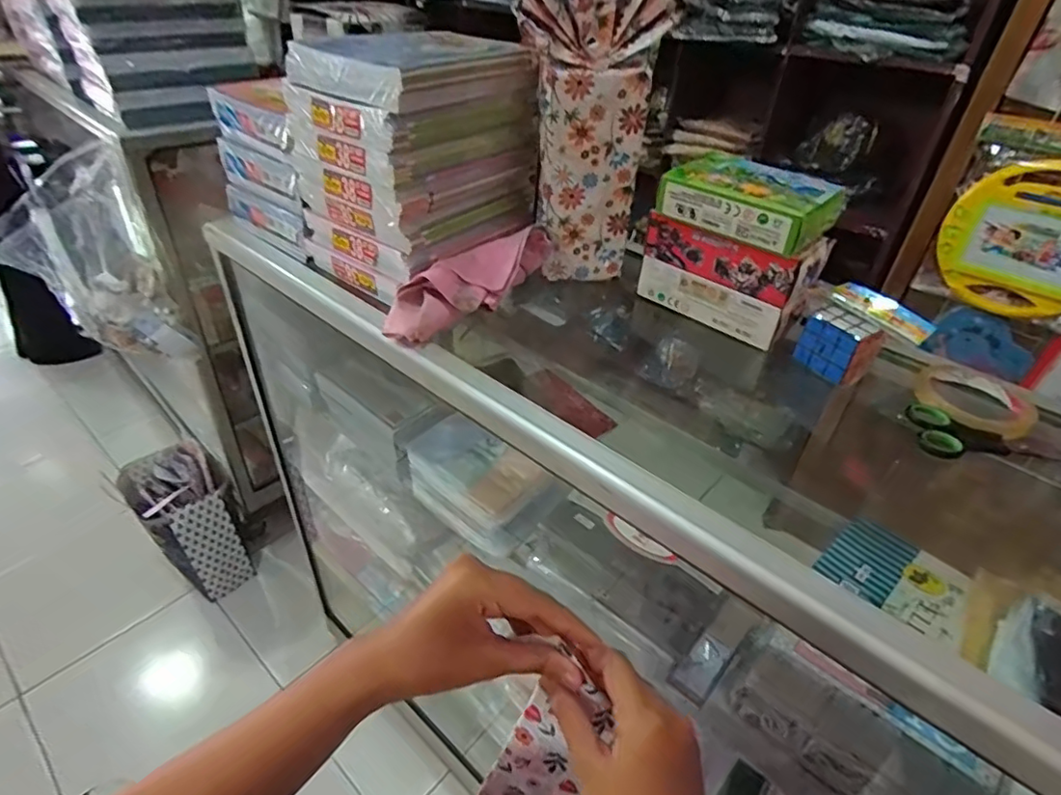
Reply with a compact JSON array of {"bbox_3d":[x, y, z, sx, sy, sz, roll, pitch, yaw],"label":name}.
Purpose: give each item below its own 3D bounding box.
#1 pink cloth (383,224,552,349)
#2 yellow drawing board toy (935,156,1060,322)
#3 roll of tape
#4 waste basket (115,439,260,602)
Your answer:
[{"bbox_3d":[-0.058,-0.118,0.607,0.207,0.056,0.060,-36,53,-23],"label":"pink cloth"},{"bbox_3d":[0.929,-0.287,1.076,0.026,0.272,0.274,-30,49,-35],"label":"yellow drawing board toy"},{"bbox_3d":[0.410,0.001,0.536,0.089,0.016,0.093,3,38,-2],"label":"roll of tape"},{"bbox_3d":[-0.827,0.299,1.419,0.240,0.309,0.185,33,46,31],"label":"waste basket"}]

